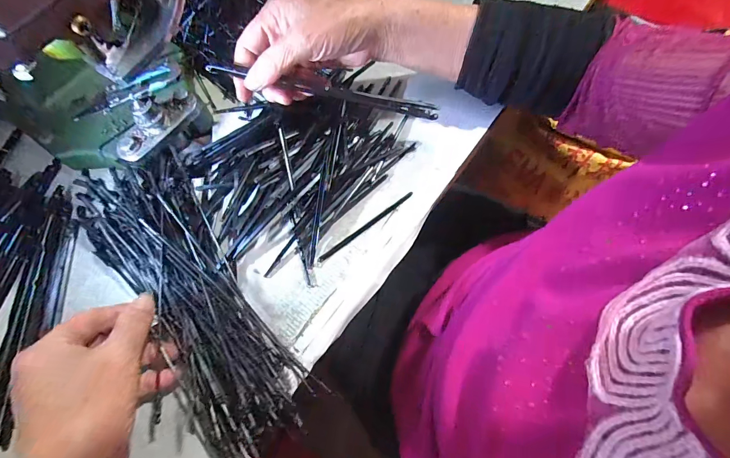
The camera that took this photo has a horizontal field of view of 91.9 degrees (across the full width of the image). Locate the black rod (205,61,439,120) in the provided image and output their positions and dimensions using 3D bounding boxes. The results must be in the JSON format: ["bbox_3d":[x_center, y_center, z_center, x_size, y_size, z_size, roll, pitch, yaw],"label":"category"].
[{"bbox_3d":[-0.030,-0.113,0.290,0.185,0.010,0.010,9,72,-9],"label":"black rod"}]

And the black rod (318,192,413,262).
[{"bbox_3d":[0.002,-0.002,0.303,0.099,0.004,0.005,-35,76,-11],"label":"black rod"}]

